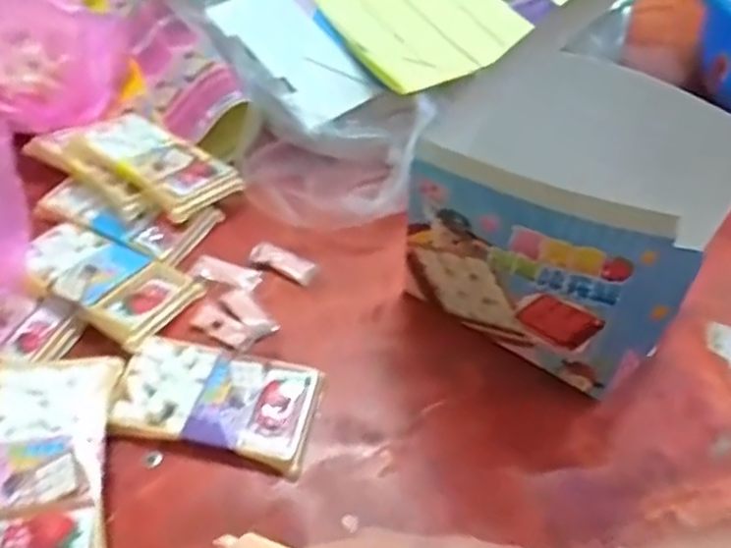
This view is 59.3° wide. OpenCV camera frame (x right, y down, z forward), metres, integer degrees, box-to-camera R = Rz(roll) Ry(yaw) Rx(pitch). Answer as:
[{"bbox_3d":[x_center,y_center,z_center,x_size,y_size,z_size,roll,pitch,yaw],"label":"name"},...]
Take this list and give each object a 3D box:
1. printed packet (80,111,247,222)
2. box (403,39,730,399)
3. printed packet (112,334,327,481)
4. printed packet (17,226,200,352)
[{"bbox_3d":[-0.180,-0.098,0.544,0.142,0.023,0.071,31,54,21],"label":"printed packet"},{"bbox_3d":[0.145,-0.040,0.455,0.172,0.164,0.153,30,54,21],"label":"box"},{"bbox_3d":[-0.099,0.082,0.427,0.129,0.018,0.068,11,49,6],"label":"printed packet"},{"bbox_3d":[-0.193,-0.001,0.479,0.127,0.016,0.073,27,53,18],"label":"printed packet"}]

